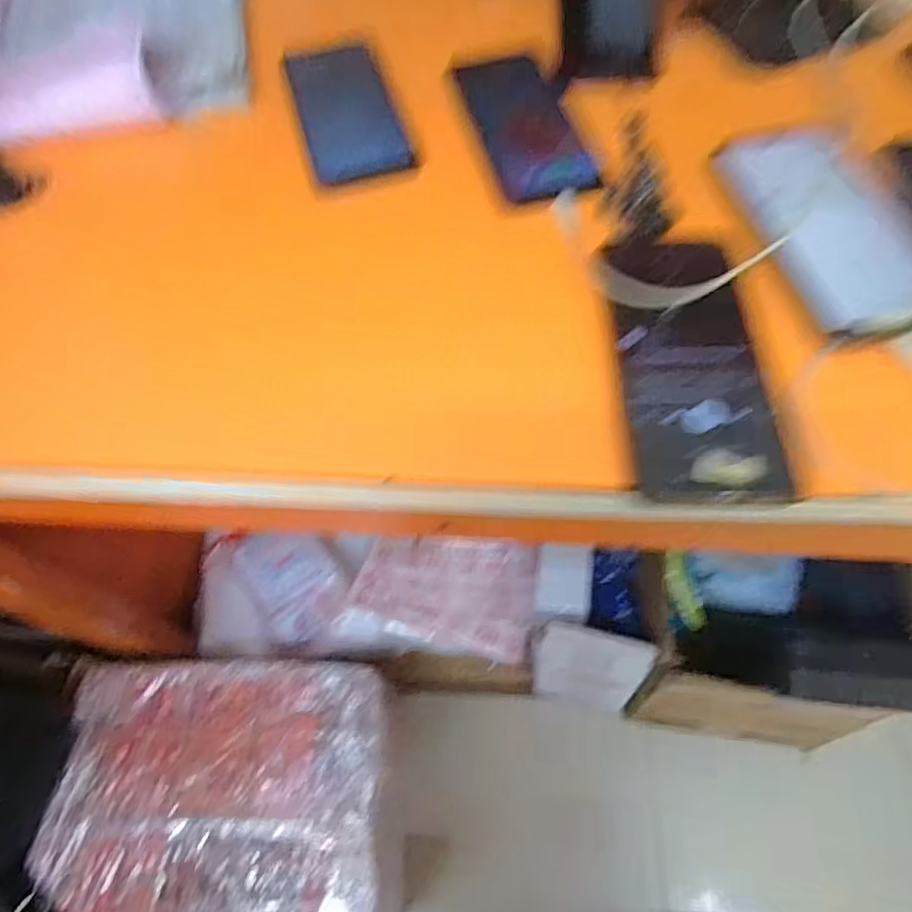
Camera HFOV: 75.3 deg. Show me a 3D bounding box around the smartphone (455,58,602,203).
[{"bbox_3d":[0.049,-0.233,0.416,0.065,0.010,0.149,-13,62,-3],"label":"smartphone"}]

